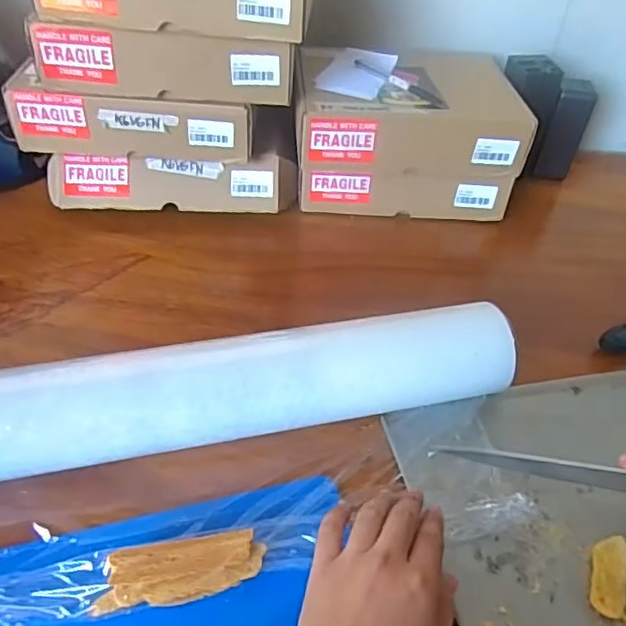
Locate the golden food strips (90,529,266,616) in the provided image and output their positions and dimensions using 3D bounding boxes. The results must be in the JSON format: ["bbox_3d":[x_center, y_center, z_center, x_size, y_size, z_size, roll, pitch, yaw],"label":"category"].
[{"bbox_3d":[-0.089,0.174,0.390,0.109,0.009,0.038,-7,68,-12],"label":"golden food strips"}]

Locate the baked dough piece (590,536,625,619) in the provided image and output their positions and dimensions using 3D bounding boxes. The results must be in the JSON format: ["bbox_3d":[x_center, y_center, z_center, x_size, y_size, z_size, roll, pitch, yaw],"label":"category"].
[{"bbox_3d":[0.217,0.191,0.425,0.024,0.008,0.061,21,46,15],"label":"baked dough piece"}]

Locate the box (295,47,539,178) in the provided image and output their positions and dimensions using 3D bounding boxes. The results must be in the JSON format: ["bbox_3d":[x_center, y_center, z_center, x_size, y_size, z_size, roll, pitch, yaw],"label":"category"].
[{"bbox_3d":[0.113,-0.253,0.718,0.261,0.081,0.190,1,43,-4],"label":"box"}]

